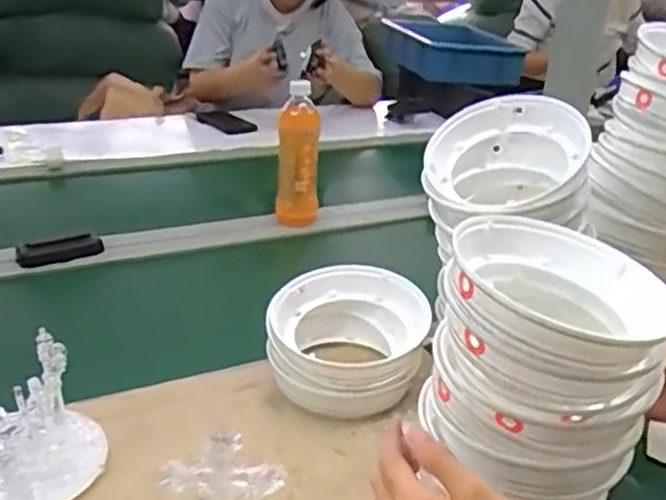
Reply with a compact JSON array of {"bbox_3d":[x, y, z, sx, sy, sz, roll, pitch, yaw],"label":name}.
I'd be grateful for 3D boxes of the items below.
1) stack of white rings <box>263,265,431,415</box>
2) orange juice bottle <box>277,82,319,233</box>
[{"bbox_3d":[0.014,0.090,0.710,0.150,0.100,0.150,2,25,-4],"label":"stack of white rings"},{"bbox_3d":[-0.051,-0.127,1.001,0.061,0.202,0.063,3,25,-3],"label":"orange juice bottle"}]

